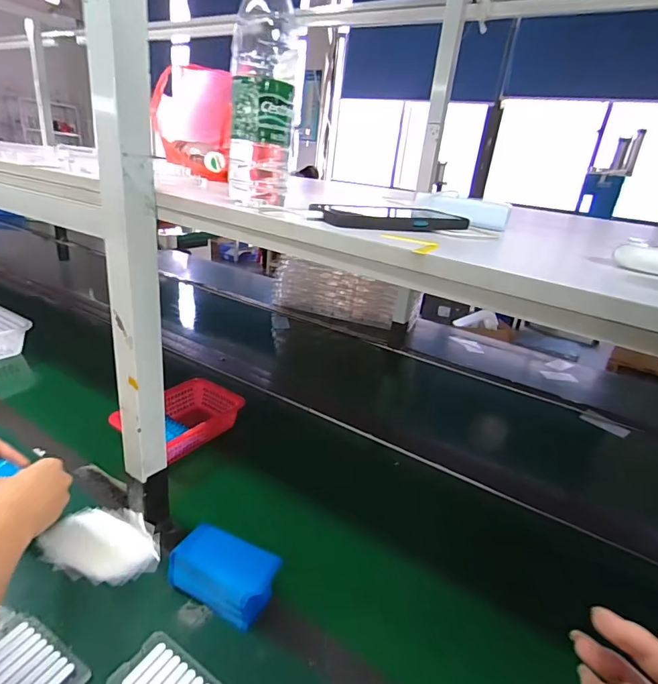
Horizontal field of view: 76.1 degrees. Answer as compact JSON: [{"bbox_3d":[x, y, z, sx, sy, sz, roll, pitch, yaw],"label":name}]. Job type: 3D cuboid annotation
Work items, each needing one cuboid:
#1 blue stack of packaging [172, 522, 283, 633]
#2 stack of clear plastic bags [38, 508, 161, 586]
[{"bbox_3d":[-0.136,0.301,0.547,0.136,0.067,0.065,15,23,17],"label":"blue stack of packaging"},{"bbox_3d":[-0.319,0.281,0.596,0.167,0.018,0.102,14,23,15],"label":"stack of clear plastic bags"}]

